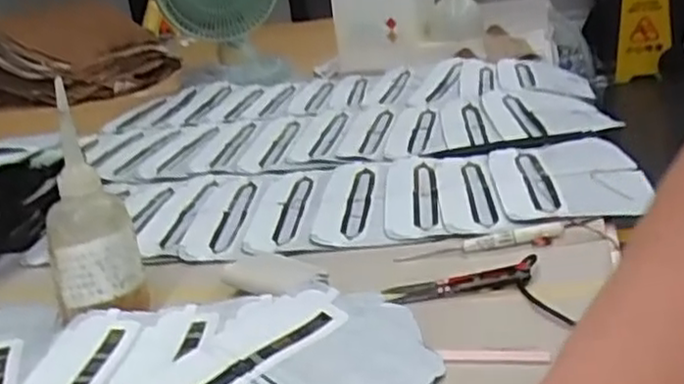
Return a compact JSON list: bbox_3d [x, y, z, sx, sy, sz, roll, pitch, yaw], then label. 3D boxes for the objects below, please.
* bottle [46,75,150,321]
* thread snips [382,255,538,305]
[{"bbox_3d":[-0.181,0.015,0.508,0.059,0.158,0.050,-14,22,-16],"label":"bottle"},{"bbox_3d":[0.087,0.064,0.515,0.112,0.006,0.032,-9,21,-4],"label":"thread snips"}]

